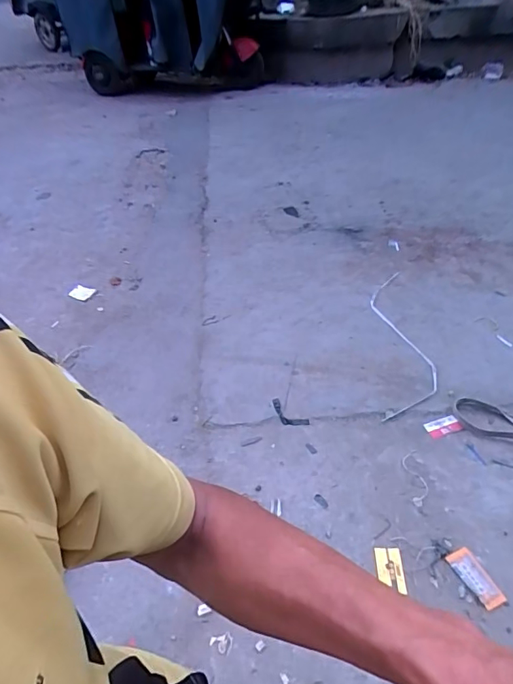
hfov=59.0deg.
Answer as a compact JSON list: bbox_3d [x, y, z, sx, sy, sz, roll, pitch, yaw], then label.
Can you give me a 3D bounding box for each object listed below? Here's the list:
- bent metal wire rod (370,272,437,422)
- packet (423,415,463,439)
[{"bbox_3d":[0.452,-0.025,1.427,0.162,0.023,0.672,2,41,7],"label":"bent metal wire rod"},{"bbox_3d":[0.479,0.217,1.163,0.089,0.009,0.047,-12,41,-8],"label":"packet"}]

